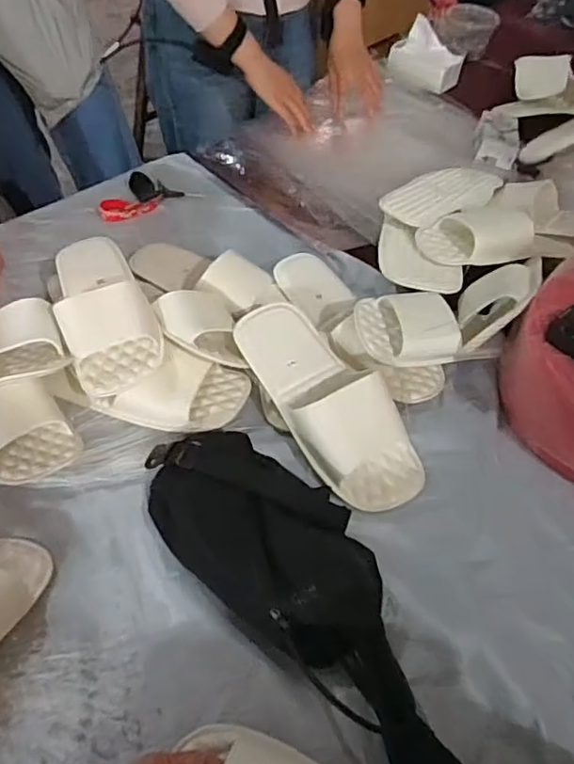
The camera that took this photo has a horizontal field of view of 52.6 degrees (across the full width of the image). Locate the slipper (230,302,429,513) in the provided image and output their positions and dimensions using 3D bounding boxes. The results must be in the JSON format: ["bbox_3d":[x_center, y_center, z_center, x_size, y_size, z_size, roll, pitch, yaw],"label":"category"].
[{"bbox_3d":[0.038,0.007,0.643,0.105,0.063,0.261,-30,70,-24],"label":"slipper"}]

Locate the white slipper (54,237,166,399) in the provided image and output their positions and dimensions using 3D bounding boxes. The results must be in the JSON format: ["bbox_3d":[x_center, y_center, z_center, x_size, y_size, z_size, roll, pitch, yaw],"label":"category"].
[{"bbox_3d":[-0.218,-0.089,0.683,0.101,0.058,0.232,-20,56,-18],"label":"white slipper"}]

